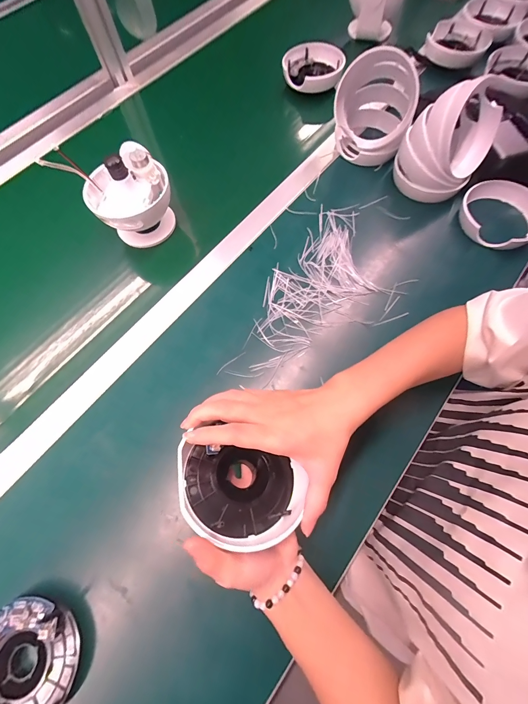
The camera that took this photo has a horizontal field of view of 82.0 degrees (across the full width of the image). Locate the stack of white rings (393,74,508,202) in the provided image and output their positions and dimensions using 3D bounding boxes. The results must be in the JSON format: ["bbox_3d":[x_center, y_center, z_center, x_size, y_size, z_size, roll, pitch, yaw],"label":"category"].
[{"bbox_3d":[0.277,-0.317,0.458,0.116,0.132,0.138,31,73,13],"label":"stack of white rings"}]

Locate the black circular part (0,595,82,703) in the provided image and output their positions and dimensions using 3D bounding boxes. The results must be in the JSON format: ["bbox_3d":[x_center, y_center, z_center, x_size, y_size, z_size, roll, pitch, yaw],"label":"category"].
[{"bbox_3d":[-0.225,0.291,0.282,0.099,0.032,0.098,-1,69,2],"label":"black circular part"}]

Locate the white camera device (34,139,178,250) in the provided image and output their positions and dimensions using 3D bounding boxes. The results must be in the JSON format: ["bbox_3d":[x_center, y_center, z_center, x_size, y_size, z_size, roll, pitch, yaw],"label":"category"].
[{"bbox_3d":[-0.200,-0.228,0.452,0.126,0.114,0.113,34,74,14],"label":"white camera device"}]

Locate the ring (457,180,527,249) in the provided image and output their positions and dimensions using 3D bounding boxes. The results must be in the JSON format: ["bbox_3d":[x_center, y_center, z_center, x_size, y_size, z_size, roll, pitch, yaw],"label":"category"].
[{"bbox_3d":[0.376,-0.216,0.472,0.143,0.030,0.143,-1,69,2],"label":"ring"}]

